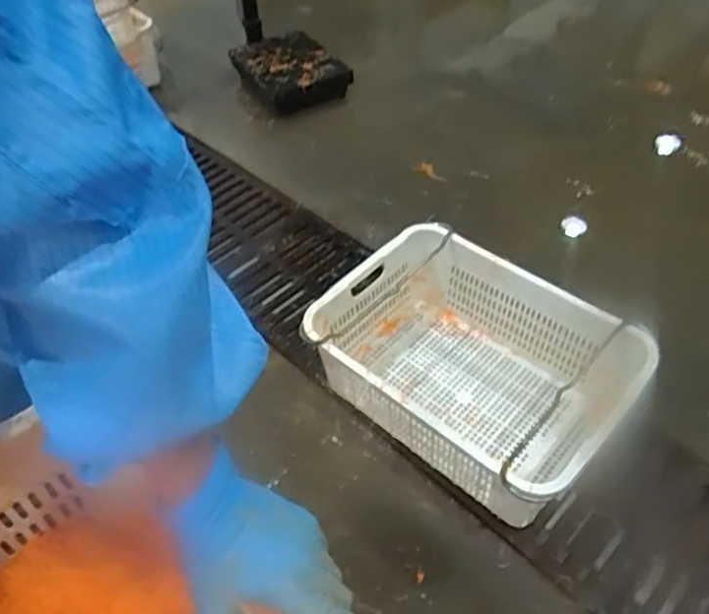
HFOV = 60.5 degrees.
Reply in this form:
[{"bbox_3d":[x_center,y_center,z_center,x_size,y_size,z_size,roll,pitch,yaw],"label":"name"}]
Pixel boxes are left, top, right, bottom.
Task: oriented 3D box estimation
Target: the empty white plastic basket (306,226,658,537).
[{"bbox_3d":[0.245,0.119,1.308,0.622,0.274,0.446,32,59,29],"label":"empty white plastic basket"}]

